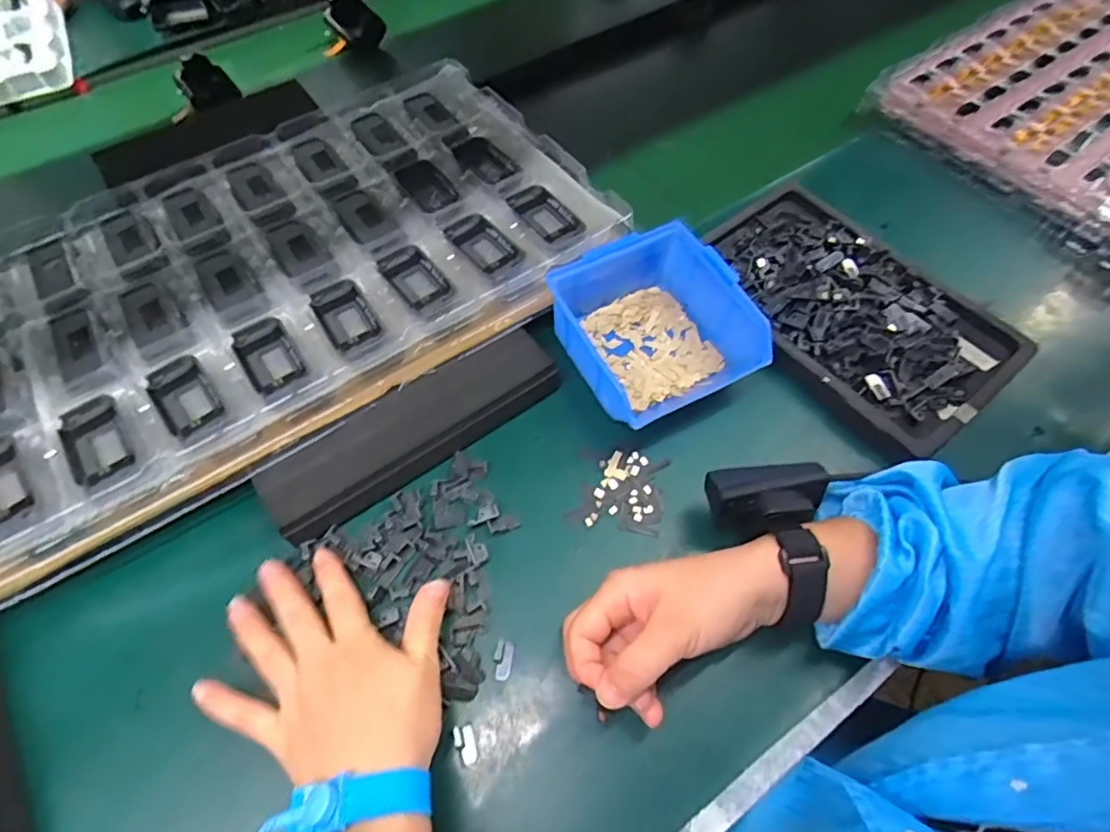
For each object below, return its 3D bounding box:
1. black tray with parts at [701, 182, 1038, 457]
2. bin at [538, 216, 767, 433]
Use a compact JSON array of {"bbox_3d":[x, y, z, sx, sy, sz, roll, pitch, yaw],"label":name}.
[{"bbox_3d":[0.236,-0.089,0.474,0.150,0.031,0.247,-39,69,-20],"label":"black tray with parts"},{"bbox_3d":[0.072,-0.066,0.446,0.123,0.066,0.139,-25,65,-14],"label":"bin"}]

